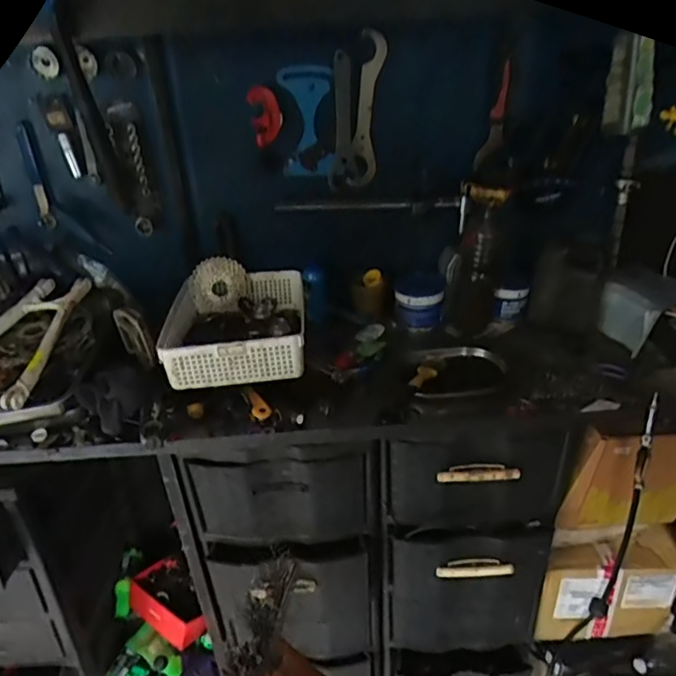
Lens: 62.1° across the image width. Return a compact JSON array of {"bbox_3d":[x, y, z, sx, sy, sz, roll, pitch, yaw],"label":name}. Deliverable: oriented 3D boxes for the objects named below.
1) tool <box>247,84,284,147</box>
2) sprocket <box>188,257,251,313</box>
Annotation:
[{"bbox_3d":[-0.136,-0.418,1.058,0.062,0.102,0.020,-6,31,-5],"label":"tool"},{"bbox_3d":[-0.253,-0.113,1.208,0.123,0.112,0.039,-5,4,-17],"label":"sprocket"}]

